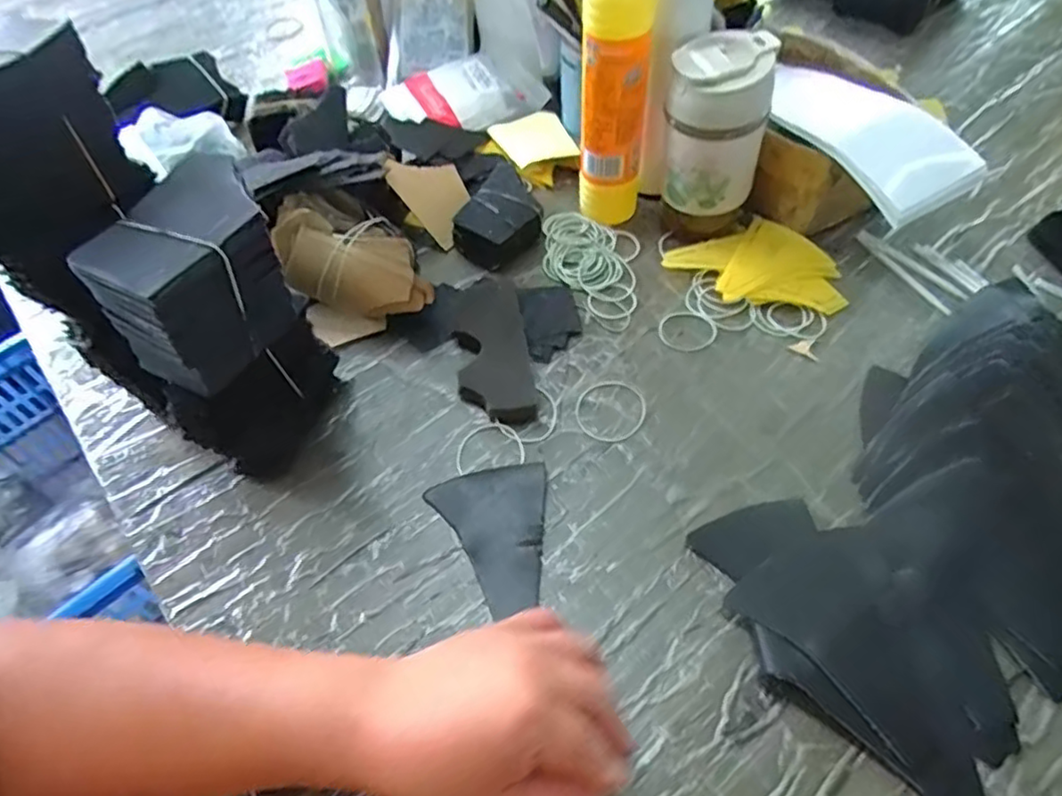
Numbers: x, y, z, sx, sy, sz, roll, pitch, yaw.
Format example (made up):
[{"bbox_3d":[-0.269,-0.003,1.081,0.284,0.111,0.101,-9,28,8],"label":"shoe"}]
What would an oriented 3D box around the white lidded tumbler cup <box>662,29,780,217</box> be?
[{"bbox_3d":[0.153,-0.222,0.535,0.077,0.121,0.073,-2,54,3],"label":"white lidded tumbler cup"}]

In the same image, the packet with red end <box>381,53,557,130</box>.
[{"bbox_3d":[-0.078,-0.346,0.731,0.167,0.034,0.104,-18,55,-9],"label":"packet with red end"}]

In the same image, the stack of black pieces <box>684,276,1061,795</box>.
[{"bbox_3d":[0.267,0.063,0.400,0.322,0.060,0.193,-35,59,-20],"label":"stack of black pieces"}]

